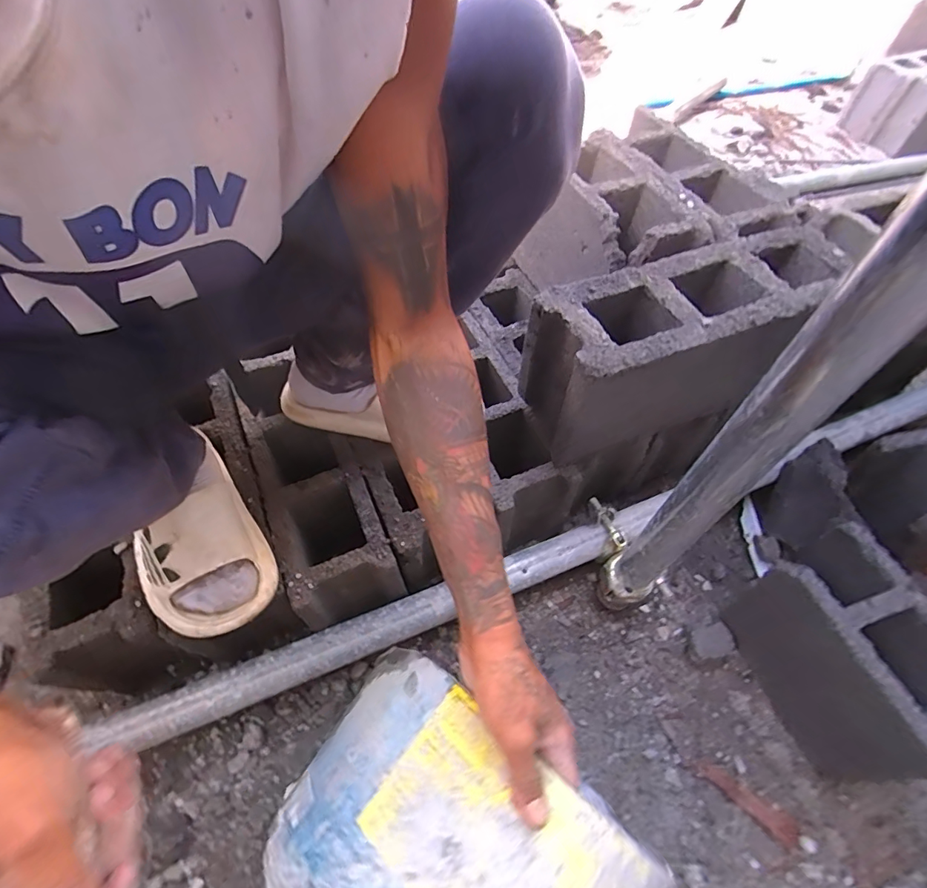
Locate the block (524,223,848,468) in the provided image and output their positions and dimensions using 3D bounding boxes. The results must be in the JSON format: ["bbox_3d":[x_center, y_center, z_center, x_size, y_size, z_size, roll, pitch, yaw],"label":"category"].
[{"bbox_3d":[0.281,-0.124,0.599,0.407,0.187,0.139,-21,60,-15],"label":"block"}]

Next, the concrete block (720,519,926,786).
[{"bbox_3d":[0.461,0.255,0.576,0.127,0.190,0.223,-17,58,-13],"label":"concrete block"}]

